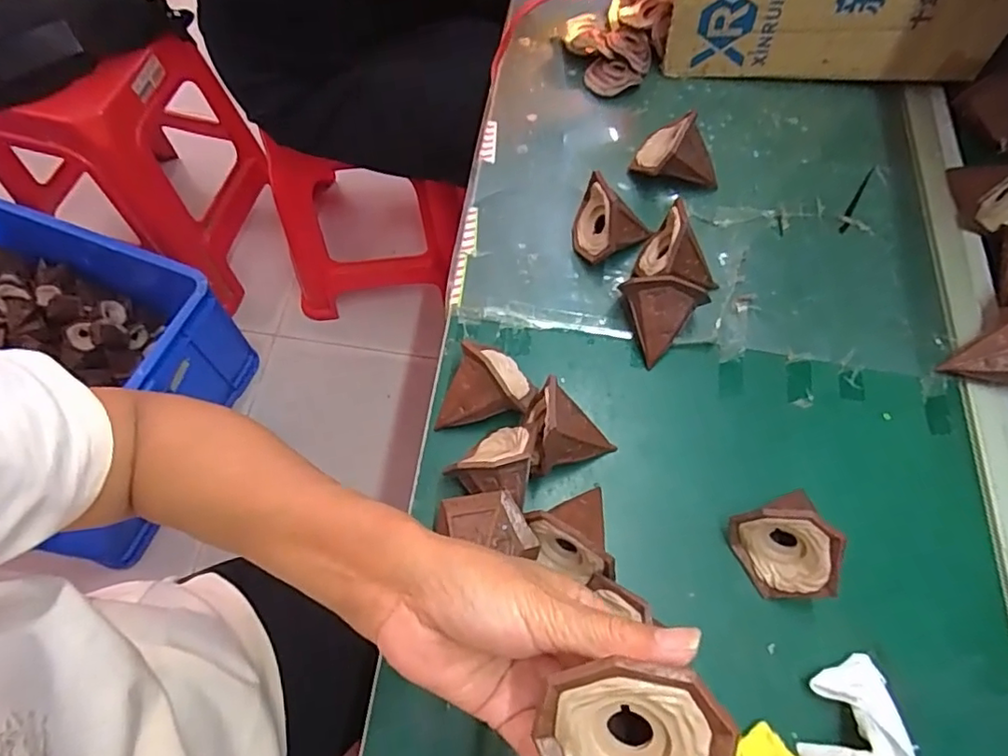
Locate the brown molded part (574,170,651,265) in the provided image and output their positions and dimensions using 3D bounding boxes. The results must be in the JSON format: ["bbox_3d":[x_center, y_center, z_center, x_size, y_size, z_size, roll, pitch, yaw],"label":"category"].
[{"bbox_3d":[0.082,-0.122,0.462,0.057,0.059,0.045,26,67,9],"label":"brown molded part"}]

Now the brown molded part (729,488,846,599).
[{"bbox_3d":[0.186,0.105,0.366,0.059,0.056,0.060,-20,68,-11],"label":"brown molded part"}]

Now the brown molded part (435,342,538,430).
[{"bbox_3d":[-0.015,0.001,0.410,0.067,0.048,0.051,-7,66,-5],"label":"brown molded part"}]

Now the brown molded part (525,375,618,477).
[{"bbox_3d":[0.037,0.031,0.394,0.061,0.059,0.052,-24,69,-12],"label":"brown molded part"}]

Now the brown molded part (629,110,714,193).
[{"bbox_3d":[0.148,-0.197,0.500,0.065,0.050,0.056,-8,66,-6],"label":"brown molded part"}]

